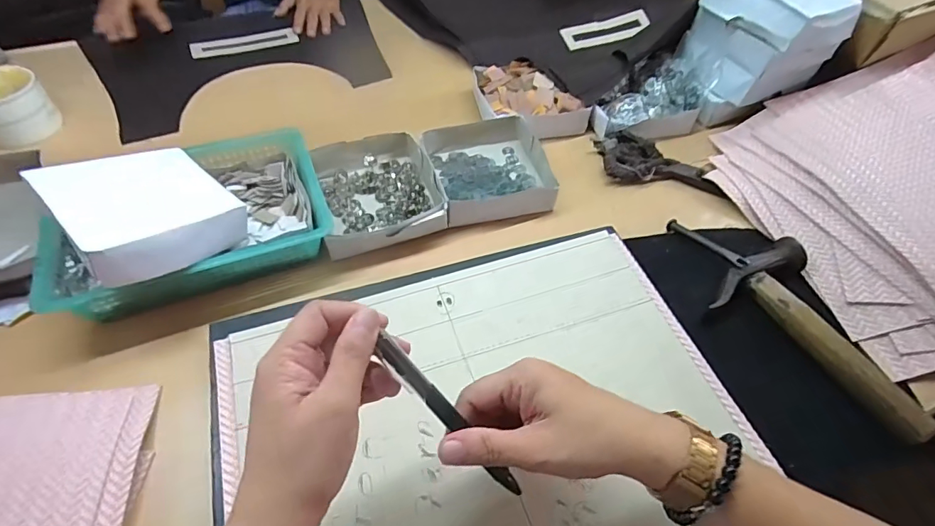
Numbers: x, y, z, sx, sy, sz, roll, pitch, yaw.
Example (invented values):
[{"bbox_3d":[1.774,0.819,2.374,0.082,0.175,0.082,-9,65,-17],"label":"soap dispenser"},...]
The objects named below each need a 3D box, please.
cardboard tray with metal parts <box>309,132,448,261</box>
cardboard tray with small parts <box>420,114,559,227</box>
[{"bbox_3d":[-0.099,-0.082,0.542,0.129,0.031,0.161,-14,55,-12],"label":"cardboard tray with metal parts"},{"bbox_3d":[0.022,-0.118,0.584,0.138,0.042,0.155,-12,54,-11],"label":"cardboard tray with small parts"}]

